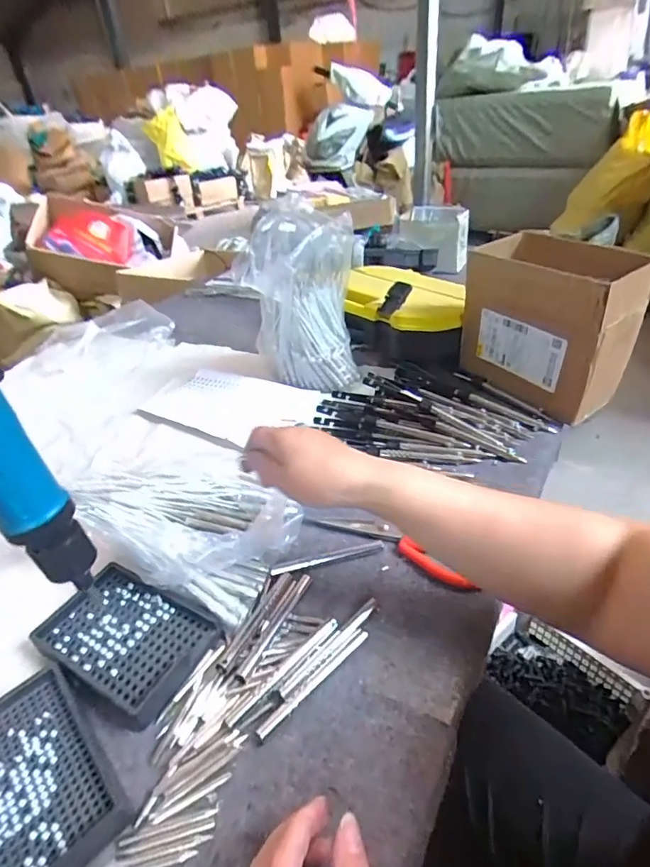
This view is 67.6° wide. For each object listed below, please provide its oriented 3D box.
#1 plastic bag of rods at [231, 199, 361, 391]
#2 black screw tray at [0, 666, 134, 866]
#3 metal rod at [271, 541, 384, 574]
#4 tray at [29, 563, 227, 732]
[{"bbox_3d":[-0.035,-0.203,0.728,0.157,0.232,0.146,-2,35,5],"label":"plastic bag of rods"},{"bbox_3d":[-0.200,0.235,0.323,0.089,0.019,0.137,-33,43,-33],"label":"black screw tray"},{"bbox_3d":[0.004,0.121,0.471,0.110,0.006,0.010,-13,33,-10],"label":"metal rod"},{"bbox_3d":[-0.169,0.170,0.407,0.143,0.026,0.089,17,41,29],"label":"tray"}]

